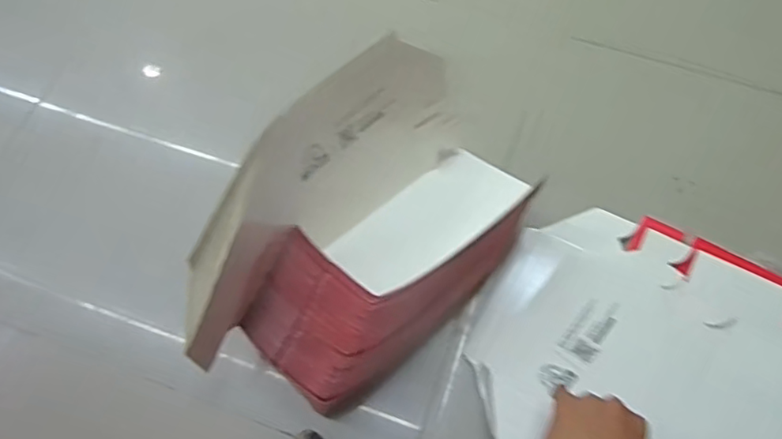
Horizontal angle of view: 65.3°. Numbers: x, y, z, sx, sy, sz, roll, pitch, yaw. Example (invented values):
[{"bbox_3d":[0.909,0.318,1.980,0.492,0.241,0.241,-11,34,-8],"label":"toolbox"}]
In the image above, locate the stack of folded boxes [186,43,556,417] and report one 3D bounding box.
[{"bbox_3d":[-0.018,0.017,0.599,0.201,0.193,0.372,38,72,15],"label":"stack of folded boxes"}]

